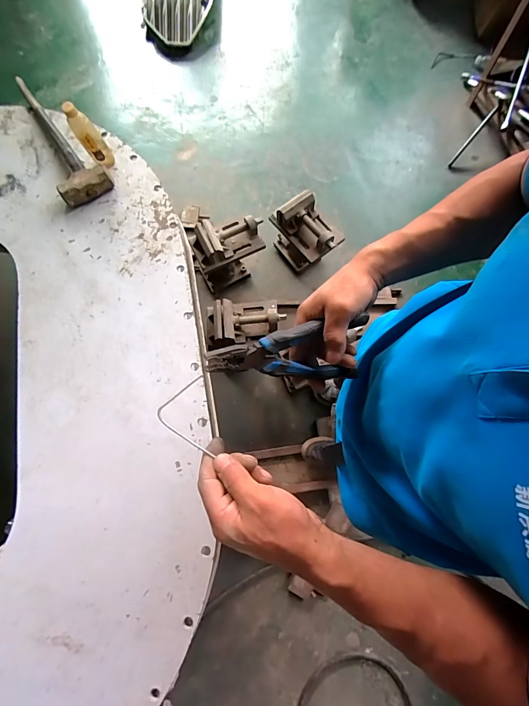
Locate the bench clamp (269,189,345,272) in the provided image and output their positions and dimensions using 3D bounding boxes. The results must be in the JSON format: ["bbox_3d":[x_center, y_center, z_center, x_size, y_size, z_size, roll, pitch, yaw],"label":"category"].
[{"bbox_3d":[0.174,-0.471,1.455,0.156,0.319,0.279,-43,77,-8],"label":"bench clamp"}]

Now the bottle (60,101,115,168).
[{"bbox_3d":[-0.499,-0.616,0.996,0.064,0.200,0.050,-31,77,-7],"label":"bottle"}]

